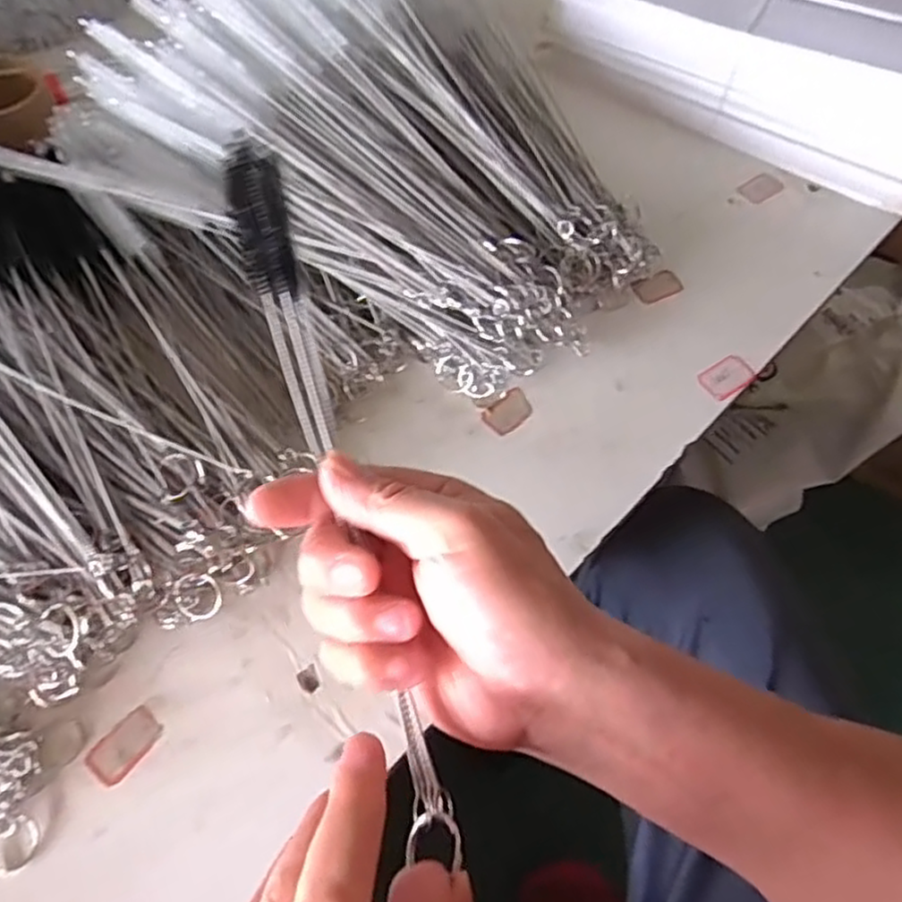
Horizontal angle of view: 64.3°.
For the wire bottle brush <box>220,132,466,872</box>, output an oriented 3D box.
[{"bbox_3d":[-0.049,-0.003,0.287,0.025,0.016,0.305,-16,73,-11],"label":"wire bottle brush"}]

